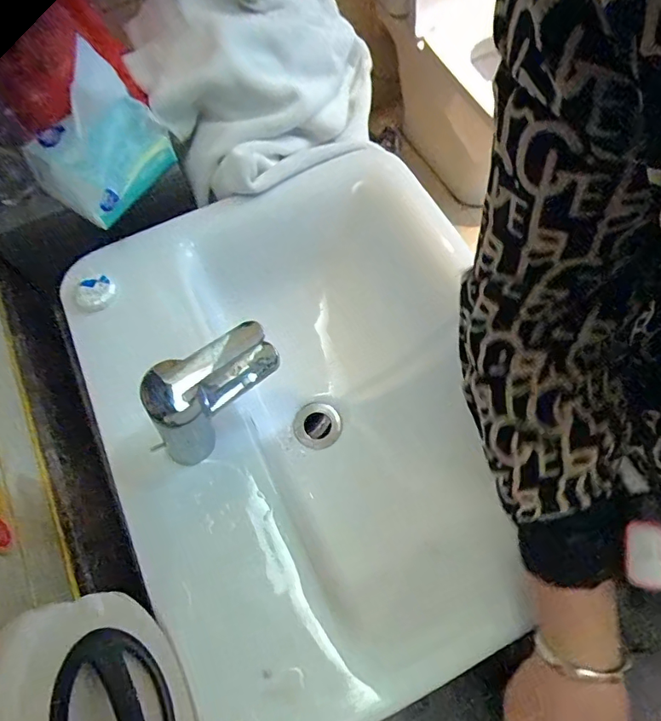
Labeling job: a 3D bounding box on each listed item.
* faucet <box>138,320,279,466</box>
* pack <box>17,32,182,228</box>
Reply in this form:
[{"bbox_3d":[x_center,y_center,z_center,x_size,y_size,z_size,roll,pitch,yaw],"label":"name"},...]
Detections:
[{"bbox_3d":[-0.099,0.033,0.421,0.127,0.118,0.044,-31,68,-11],"label":"faucet"},{"bbox_3d":[-0.241,-0.236,0.495,0.083,0.132,0.131,33,71,16],"label":"pack"}]

